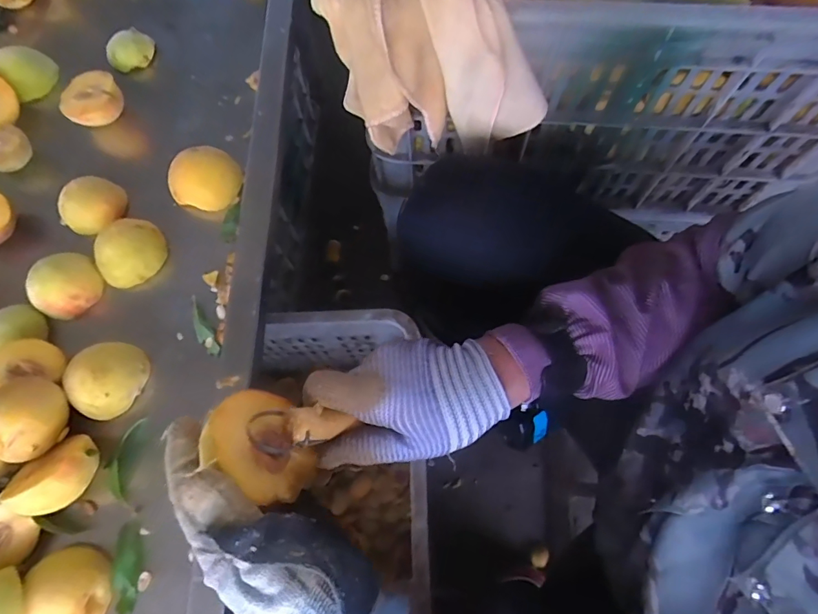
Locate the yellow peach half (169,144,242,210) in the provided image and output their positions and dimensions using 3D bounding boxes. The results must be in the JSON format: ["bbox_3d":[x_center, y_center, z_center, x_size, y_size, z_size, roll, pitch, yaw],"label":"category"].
[{"bbox_3d":[-0.200,-0.125,0.453,0.067,0.058,0.049,-39,75,-11],"label":"yellow peach half"}]

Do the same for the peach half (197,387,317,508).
[{"bbox_3d":[-0.095,0.091,0.288,0.065,0.035,0.058,53,35,-2],"label":"peach half"}]

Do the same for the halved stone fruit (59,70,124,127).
[{"bbox_3d":[-0.341,-0.221,0.502,0.060,0.032,0.062,-31,74,-9],"label":"halved stone fruit"}]

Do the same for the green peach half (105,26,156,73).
[{"bbox_3d":[-0.318,-0.292,0.529,0.052,0.032,0.037,-34,74,-10],"label":"green peach half"}]

